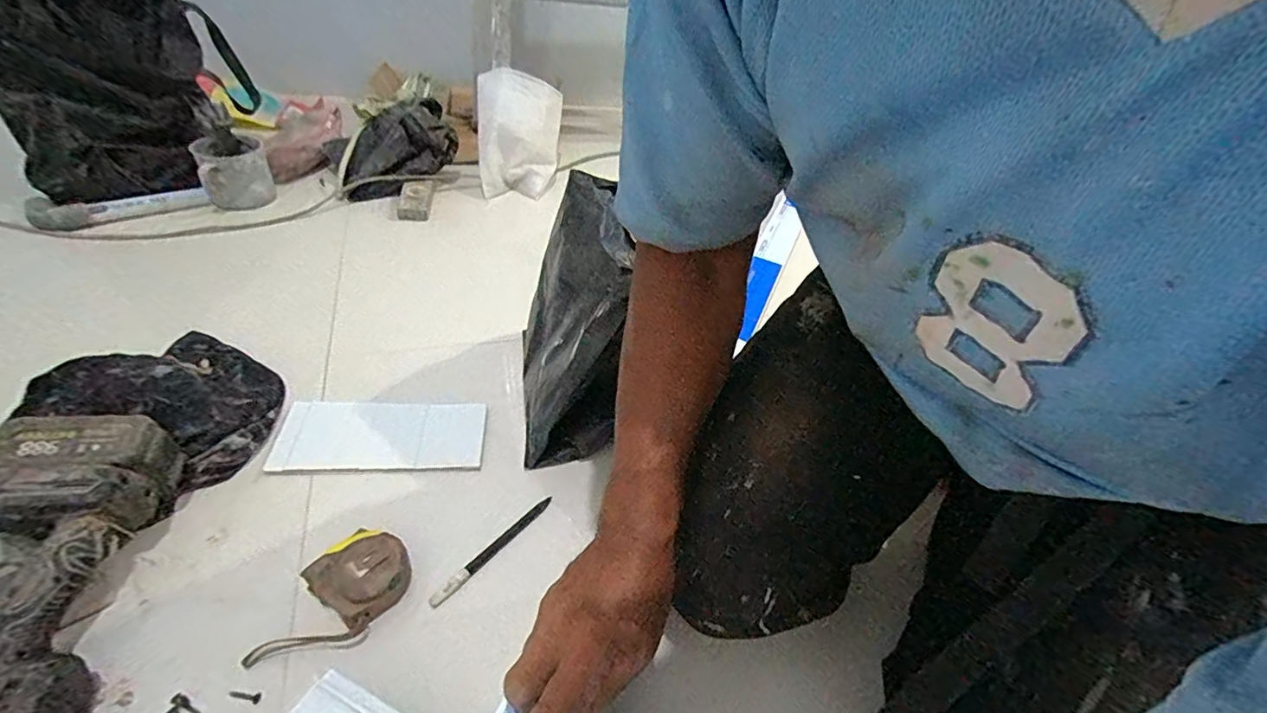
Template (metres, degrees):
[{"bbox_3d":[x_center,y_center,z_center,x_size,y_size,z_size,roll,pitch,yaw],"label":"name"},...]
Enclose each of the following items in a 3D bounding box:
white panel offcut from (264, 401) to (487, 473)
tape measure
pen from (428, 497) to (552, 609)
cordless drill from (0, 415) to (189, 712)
[{"bbox_3d":[-0.278,0.087,0.607,0.209,0.008,0.095,2,45,-13],"label":"white panel offcut"},{"bbox_3d":[-0.253,0.209,0.458,0.071,0.034,0.126,27,45,22],"label":"tape measure"},{"bbox_3d":[-0.135,0.184,0.525,0.012,0.006,0.146,29,46,23],"label":"pen"},{"bbox_3d":[-0.468,0.174,0.421,0.140,0.090,0.258,0,54,-9],"label":"cordless drill"}]

